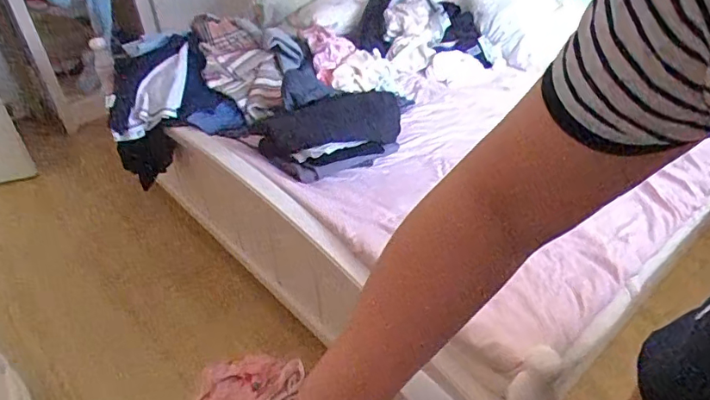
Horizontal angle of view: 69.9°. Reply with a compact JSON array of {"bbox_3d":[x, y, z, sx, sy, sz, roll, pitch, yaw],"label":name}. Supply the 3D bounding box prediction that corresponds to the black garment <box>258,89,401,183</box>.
[{"bbox_3d":[-0.039,-0.176,1.286,0.415,0.083,0.274,-26,45,-27],"label":"black garment"}]

